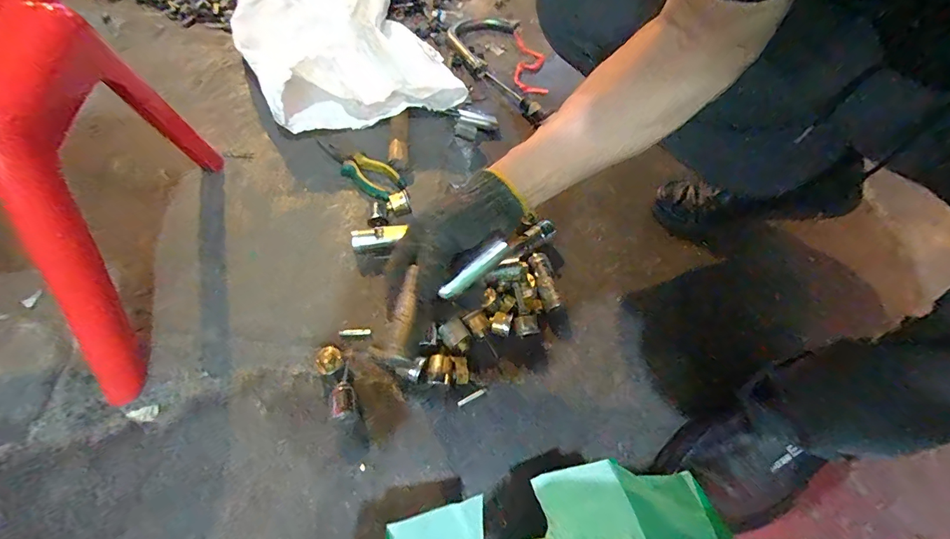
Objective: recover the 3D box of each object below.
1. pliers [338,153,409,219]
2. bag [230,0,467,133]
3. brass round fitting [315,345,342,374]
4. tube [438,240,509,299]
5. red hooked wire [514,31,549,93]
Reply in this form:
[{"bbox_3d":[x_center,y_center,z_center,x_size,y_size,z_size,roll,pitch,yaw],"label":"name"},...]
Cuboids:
[{"bbox_3d":[-0.130,-0.123,0.594,0.132,0.016,0.054,38,64,17],"label":"pliers"},{"bbox_3d":[-0.244,-0.426,0.737,0.307,0.094,0.465,-14,62,-12],"label":"bag"},{"bbox_3d":[-0.155,0.099,0.454,0.027,0.030,0.025,2,60,-3],"label":"brass round fitting"},{"bbox_3d":[-0.001,0.002,0.389,0.077,0.010,0.013,-39,66,9],"label":"tube"},{"bbox_3d":[0.106,-0.414,0.845,0.059,0.016,0.230,-1,52,2],"label":"red hooked wire"}]

